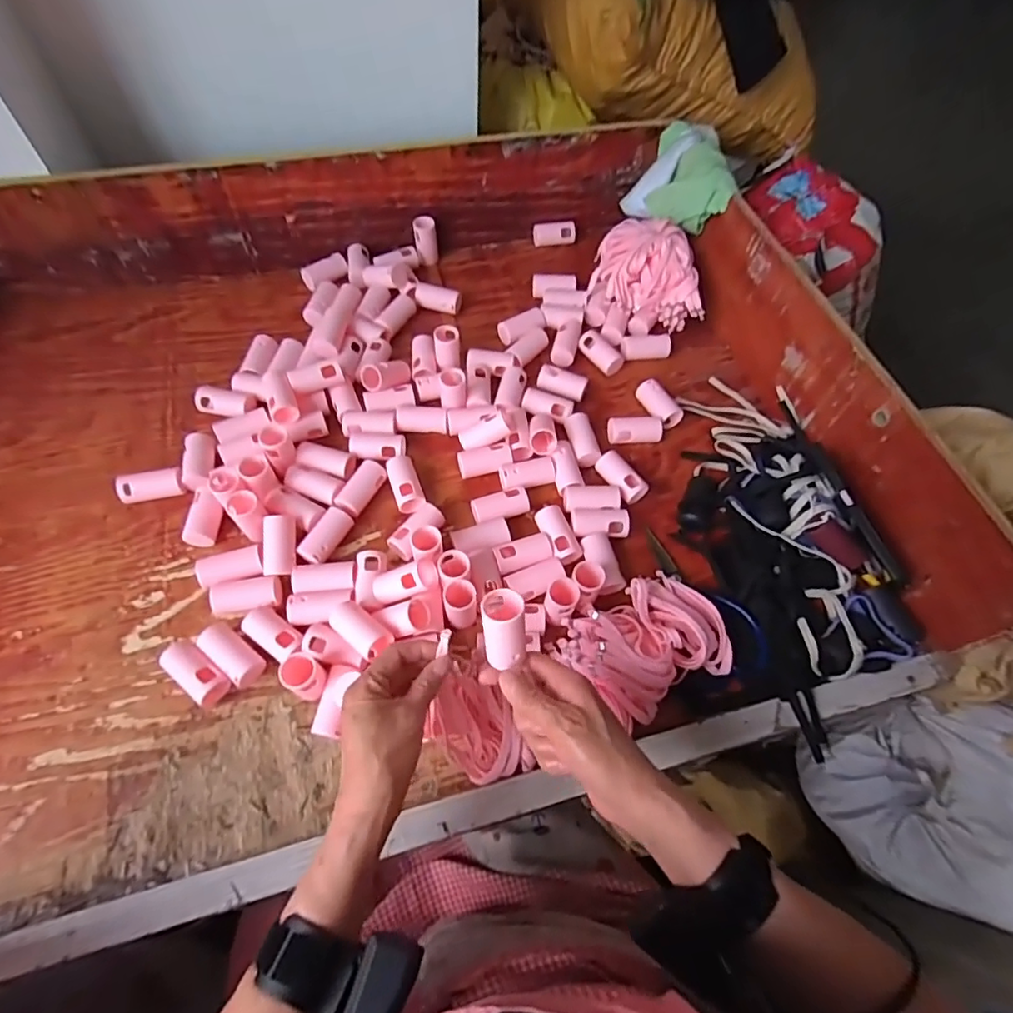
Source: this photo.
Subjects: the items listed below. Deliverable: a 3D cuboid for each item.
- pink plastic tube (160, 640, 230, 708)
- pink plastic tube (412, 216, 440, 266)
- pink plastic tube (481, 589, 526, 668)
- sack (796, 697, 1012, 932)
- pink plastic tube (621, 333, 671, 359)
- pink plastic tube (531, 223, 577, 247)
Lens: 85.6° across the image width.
[{"bbox_3d":[-0.291,0.155,0.514,0.068,0.027,0.032,36,64,17],"label":"pink plastic tube"},{"bbox_3d":[-0.120,-0.398,0.821,0.034,0.057,0.037,-8,60,-8],"label":"pink plastic tube"},{"bbox_3d":[0.000,0.093,0.412,0.032,0.061,0.030,6,28,18],"label":"pink plastic tube"},{"bbox_3d":[0.650,0.414,0.720,0.405,0.208,0.222,20,60,8],"label":"sack"},{"bbox_3d":[0.190,-0.220,0.746,0.064,0.030,0.028,-1,59,-4],"label":"pink plastic tube"},{"bbox_3d":[0.076,-0.432,0.866,0.065,0.026,0.031,-4,60,-6],"label":"pink plastic tube"}]

